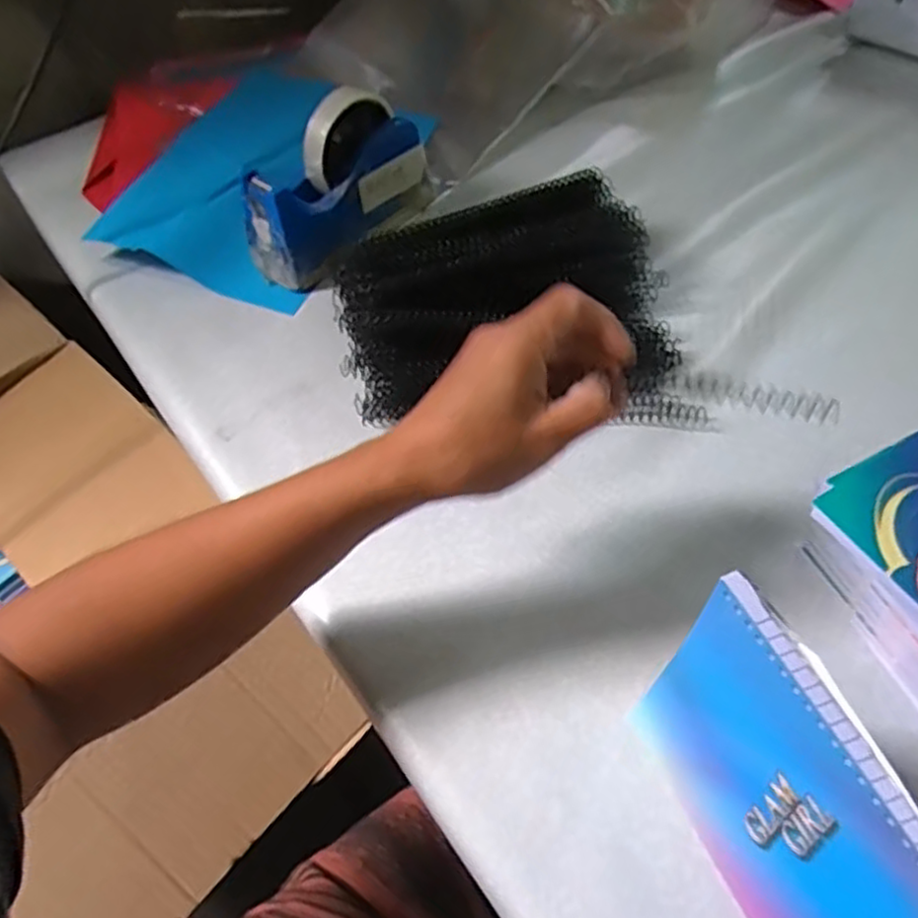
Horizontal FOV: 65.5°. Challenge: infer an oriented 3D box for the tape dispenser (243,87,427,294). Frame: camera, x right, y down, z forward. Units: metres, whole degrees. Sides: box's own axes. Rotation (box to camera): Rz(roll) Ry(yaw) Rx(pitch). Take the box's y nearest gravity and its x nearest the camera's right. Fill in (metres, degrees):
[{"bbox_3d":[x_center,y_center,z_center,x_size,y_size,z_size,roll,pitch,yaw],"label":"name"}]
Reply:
[{"bbox_3d":[-0.101,-0.224,0.575,0.055,0.110,0.155,34,63,25],"label":"tape dispenser"}]

